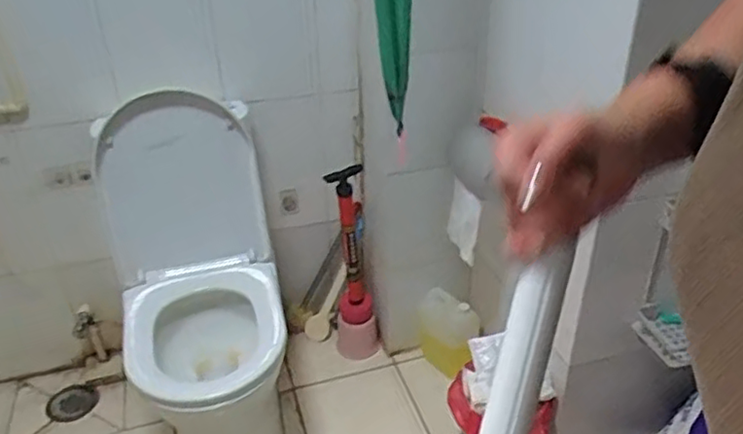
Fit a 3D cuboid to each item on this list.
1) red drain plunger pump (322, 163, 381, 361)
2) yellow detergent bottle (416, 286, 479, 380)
[{"bbox_3d":[-0.056,0.128,1.771,0.127,0.591,0.126,-4,31,-5],"label":"red drain plunger pump"},{"bbox_3d":[0.209,0.321,1.805,0.150,0.201,0.102,15,34,25],"label":"yellow detergent bottle"}]

